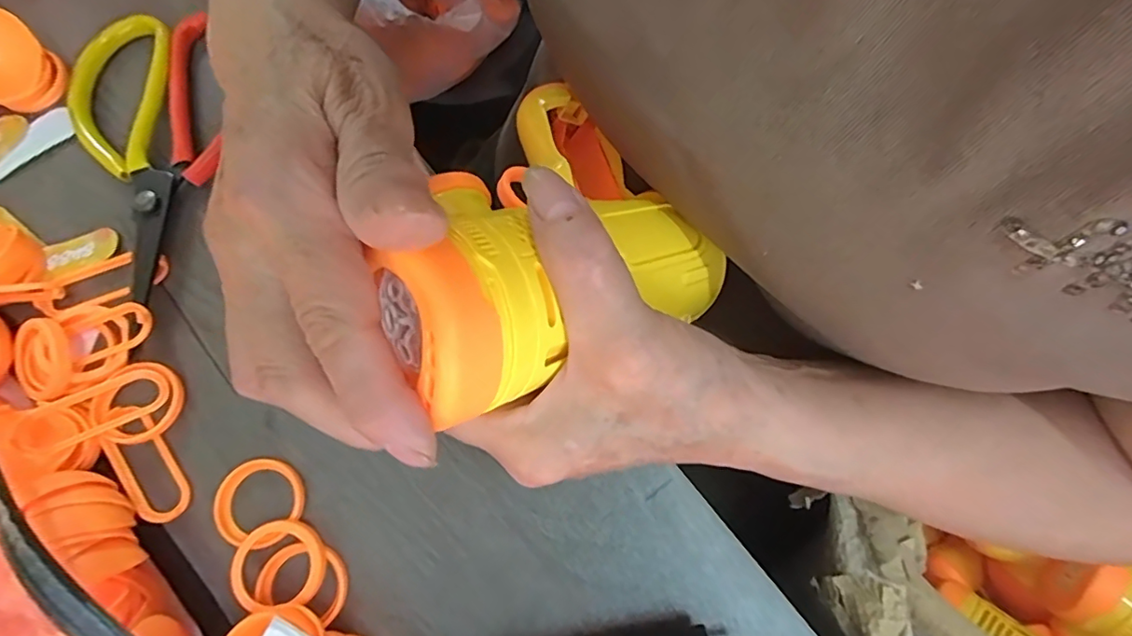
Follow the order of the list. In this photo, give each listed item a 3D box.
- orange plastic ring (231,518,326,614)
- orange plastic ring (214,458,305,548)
[{"bbox_3d":[-0.114,0.098,0.216,0.034,0.004,0.033,4,63,-9],"label":"orange plastic ring"},{"bbox_3d":[-0.129,0.078,0.227,0.034,0.005,0.035,0,76,-1],"label":"orange plastic ring"}]

